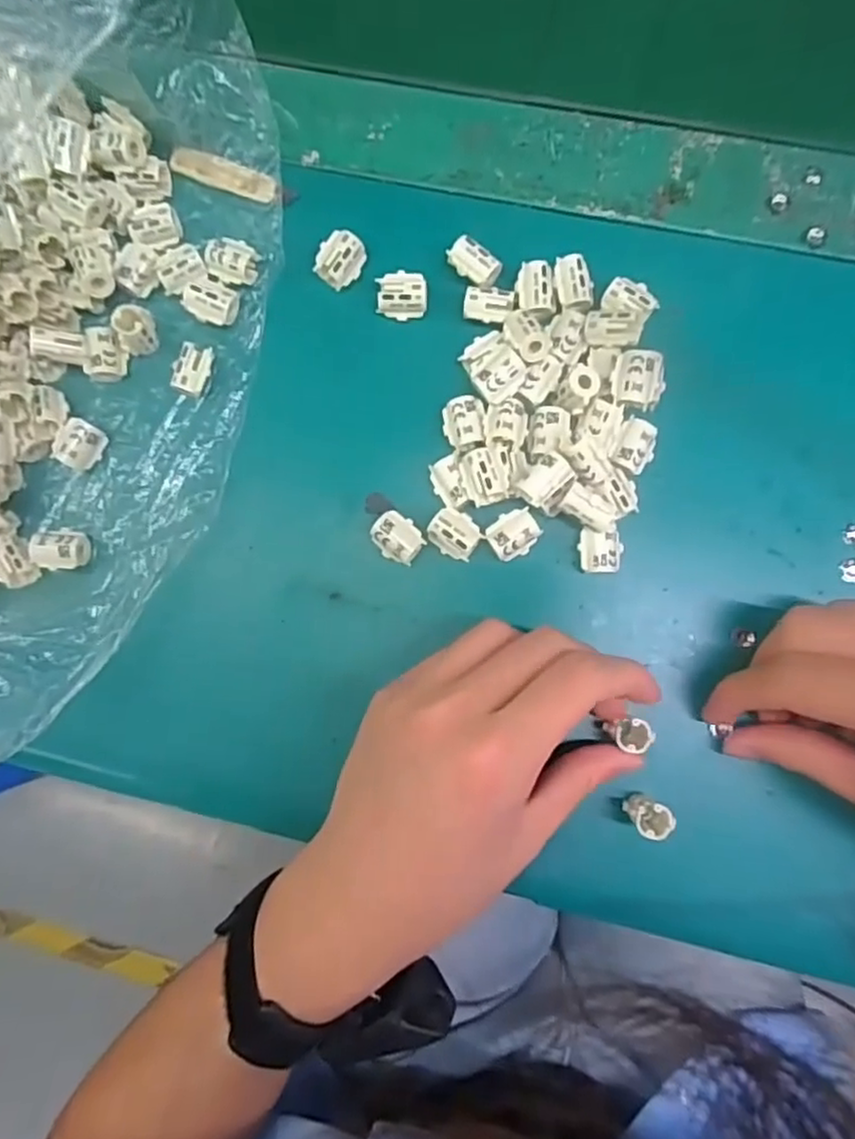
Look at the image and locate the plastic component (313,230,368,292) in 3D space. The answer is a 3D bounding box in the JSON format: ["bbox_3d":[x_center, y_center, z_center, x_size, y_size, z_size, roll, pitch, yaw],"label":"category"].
[{"bbox_3d":[-0.040,-0.142,0.307,0.017,0.010,0.022,32,87,7],"label":"plastic component"}]

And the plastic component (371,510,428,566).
[{"bbox_3d":[-0.013,-0.014,0.299,0.022,0.011,0.018,39,88,7],"label":"plastic component"}]

